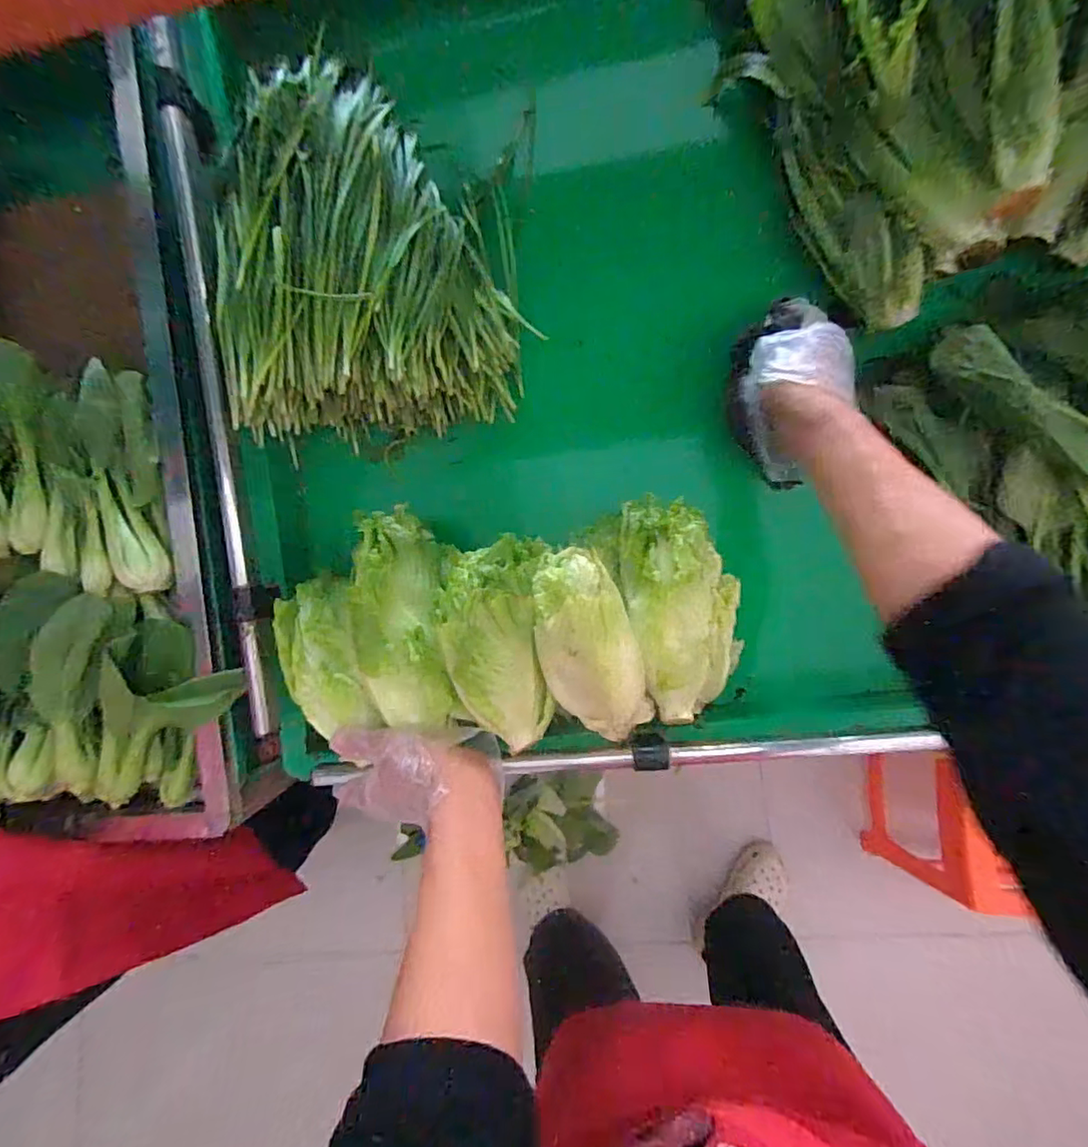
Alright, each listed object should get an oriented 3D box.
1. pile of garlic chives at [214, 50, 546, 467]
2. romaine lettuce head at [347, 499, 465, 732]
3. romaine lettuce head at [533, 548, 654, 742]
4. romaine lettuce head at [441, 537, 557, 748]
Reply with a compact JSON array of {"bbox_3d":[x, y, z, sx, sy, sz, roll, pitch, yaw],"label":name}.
[{"bbox_3d":[-0.159,-0.300,0.517,0.246,0.109,0.318,-9,83,6],"label":"pile of garlic chives"},{"bbox_3d":[-0.115,0.036,0.452,0.067,0.068,0.177,-8,84,6],"label":"romaine lettuce head"},{"bbox_3d":[0.035,0.057,0.450,0.080,0.064,0.146,-18,107,5],"label":"romaine lettuce head"},{"bbox_3d":[-0.041,0.056,0.457,0.087,0.072,0.181,-2,83,7],"label":"romaine lettuce head"}]

